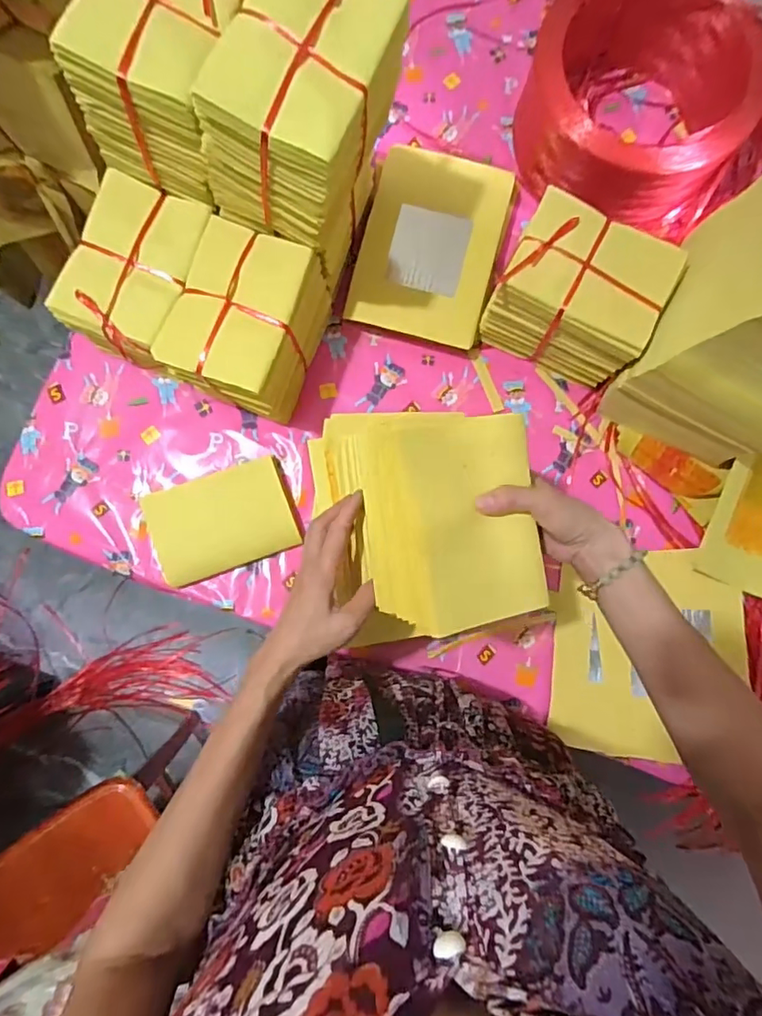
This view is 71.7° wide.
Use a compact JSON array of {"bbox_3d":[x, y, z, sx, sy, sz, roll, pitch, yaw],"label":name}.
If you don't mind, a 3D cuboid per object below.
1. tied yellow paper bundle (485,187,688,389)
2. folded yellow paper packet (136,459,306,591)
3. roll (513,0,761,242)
[{"bbox_3d":[0.222,-0.242,0.614,0.167,0.145,0.115,28,84,1],"label":"tied yellow paper bundle"},{"bbox_3d":[-0.188,0.018,0.633,0.169,0.034,0.109,-20,85,-4],"label":"folded yellow paper packet"},{"bbox_3d":[0.320,-0.495,0.652,0.282,0.148,0.231,38,84,2],"label":"roll"}]

